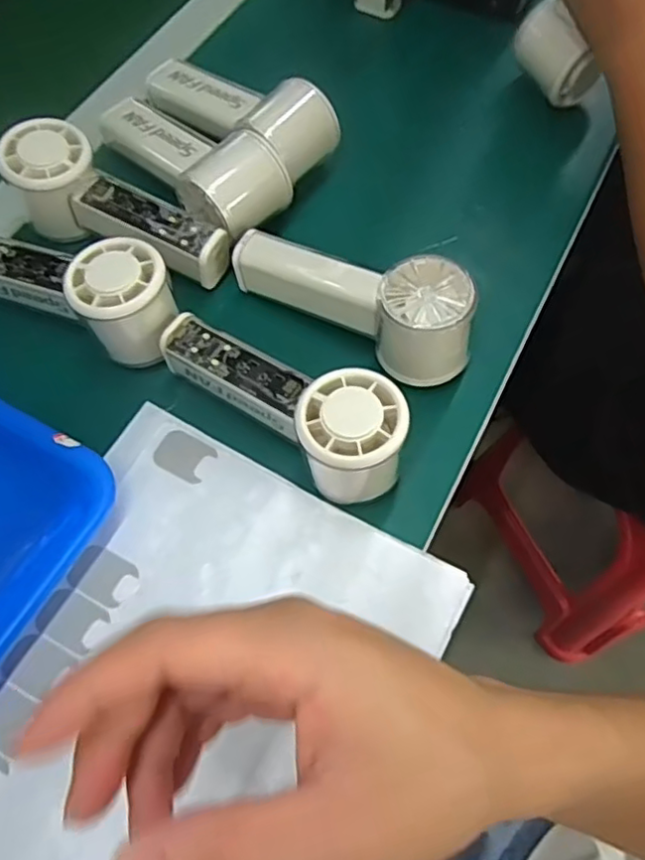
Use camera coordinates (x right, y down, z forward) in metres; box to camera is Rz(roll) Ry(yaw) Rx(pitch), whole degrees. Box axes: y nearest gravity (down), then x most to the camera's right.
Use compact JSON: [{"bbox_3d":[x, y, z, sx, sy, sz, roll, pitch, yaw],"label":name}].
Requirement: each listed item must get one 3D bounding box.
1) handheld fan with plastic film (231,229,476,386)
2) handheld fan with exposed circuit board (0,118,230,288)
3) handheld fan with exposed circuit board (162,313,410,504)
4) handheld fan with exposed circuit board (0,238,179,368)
[{"bbox_3d":[0.019,-0.086,0.391,0.156,0.051,0.047,28,67,13],"label":"handheld fan with plastic film"},{"bbox_3d":[-0.135,-0.144,0.417,0.152,0.056,0.056,27,67,12],"label":"handheld fan with exposed circuit board"},{"bbox_3d":[-0.019,-0.018,0.359,0.157,0.055,0.063,42,71,18],"label":"handheld fan with exposed circuit board"},{"bbox_3d":[-0.162,-0.094,0.395,0.153,0.055,0.056,23,66,10],"label":"handheld fan with exposed circuit board"}]

